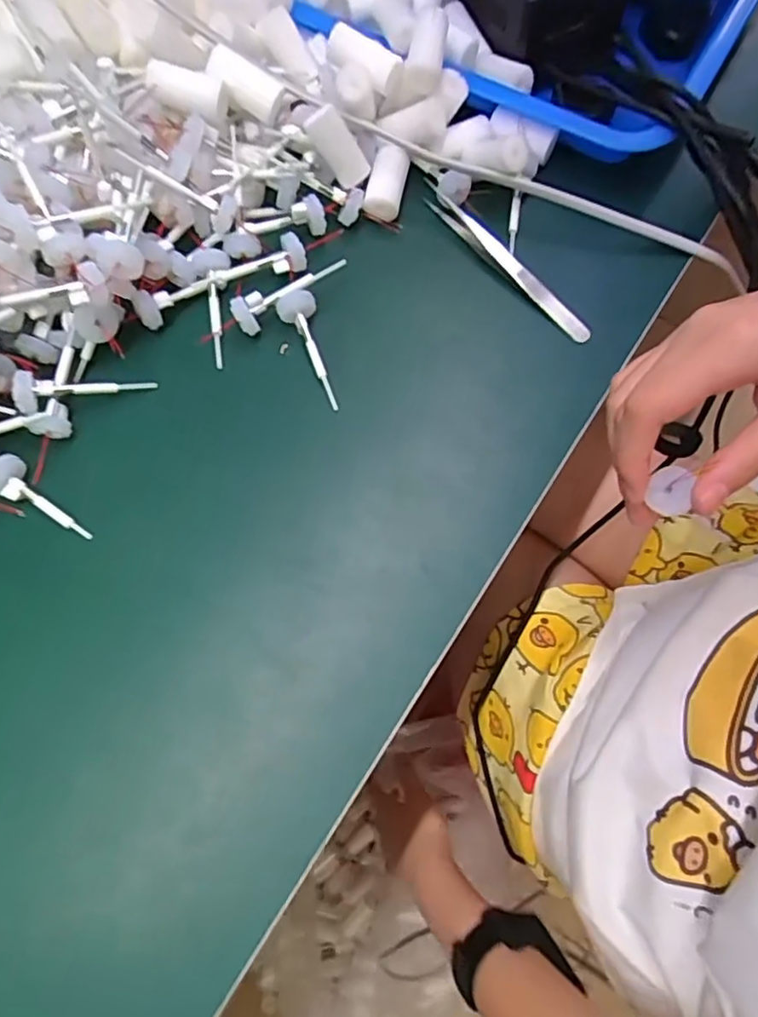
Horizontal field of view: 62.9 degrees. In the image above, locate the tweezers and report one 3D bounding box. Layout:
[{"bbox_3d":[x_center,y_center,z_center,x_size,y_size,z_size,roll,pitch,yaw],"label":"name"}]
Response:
[{"bbox_3d":[0.072,-0.143,0.355,0.013,0.020,0.129,-39,75,-12],"label":"tweezers"}]

